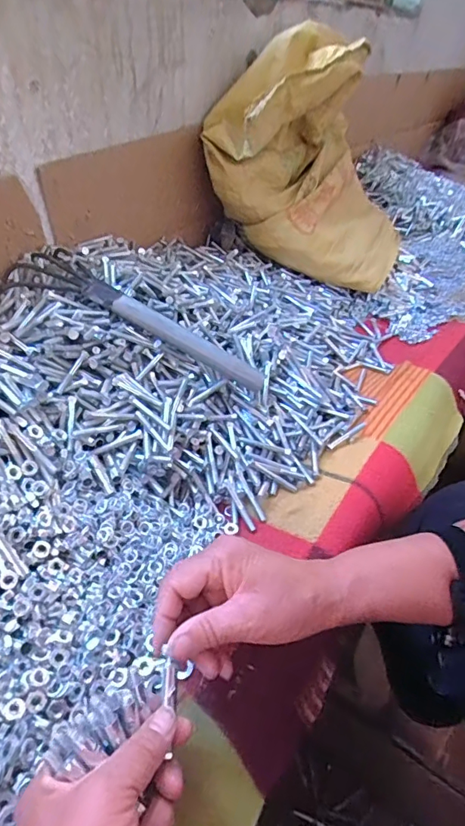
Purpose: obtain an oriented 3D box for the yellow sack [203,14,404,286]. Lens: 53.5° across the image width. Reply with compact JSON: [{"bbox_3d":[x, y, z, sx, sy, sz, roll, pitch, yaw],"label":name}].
[{"bbox_3d":[0.147,-0.438,0.791,0.313,0.316,0.284,13,41,13],"label":"yellow sack"}]

